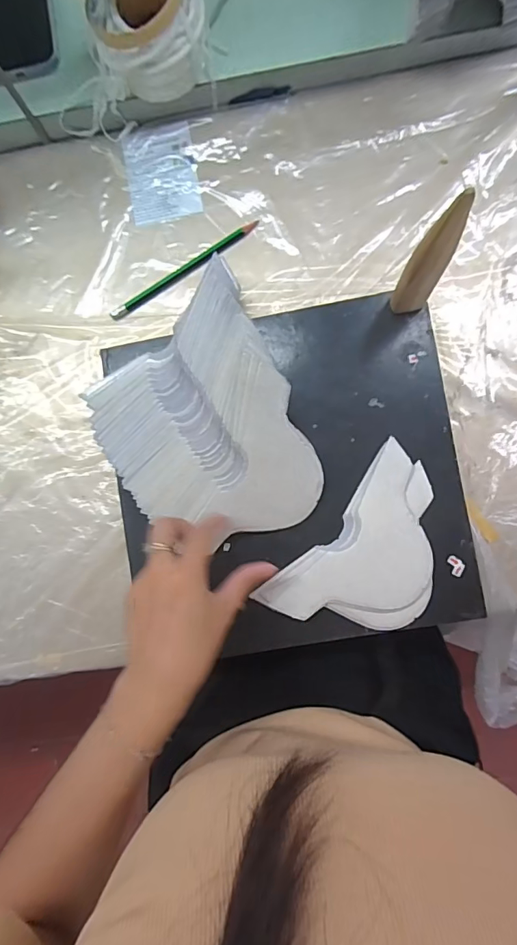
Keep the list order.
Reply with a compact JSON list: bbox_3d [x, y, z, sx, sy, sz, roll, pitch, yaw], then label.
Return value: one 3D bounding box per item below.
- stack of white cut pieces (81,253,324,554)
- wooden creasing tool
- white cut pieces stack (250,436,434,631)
[{"bbox_3d":[-0.050,-0.034,0.378,0.161,0.058,0.198,-27,85,2],"label":"stack of white cut pieces"},{"bbox_3d":[0.125,-0.151,0.344,0.027,0.166,0.019,32,89,5],"label":"wooden creasing tool"},{"bbox_3d":[0.100,0.076,0.392,0.110,0.011,0.173,41,90,5],"label":"white cut pieces stack"}]

